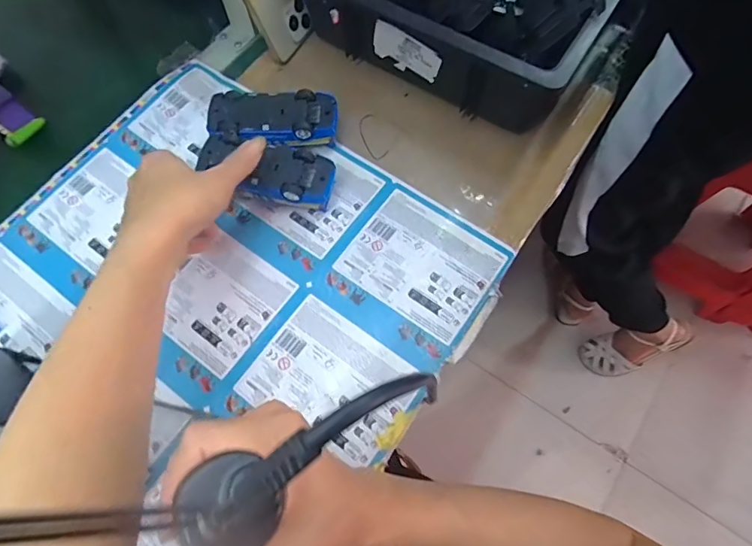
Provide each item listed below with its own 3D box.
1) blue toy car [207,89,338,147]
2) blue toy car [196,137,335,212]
[{"bbox_3d":[-0.104,-0.153,0.471,0.127,0.043,0.054,-1,67,2],"label":"blue toy car"},{"bbox_3d":[-0.107,-0.095,0.444,0.129,0.038,0.060,17,70,1],"label":"blue toy car"}]

